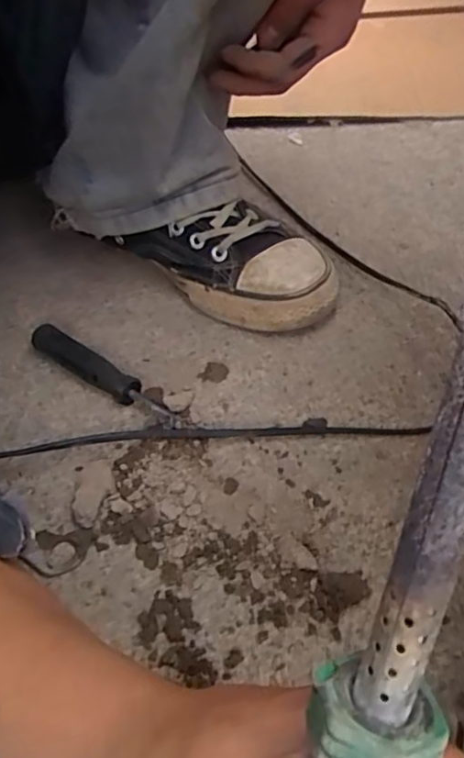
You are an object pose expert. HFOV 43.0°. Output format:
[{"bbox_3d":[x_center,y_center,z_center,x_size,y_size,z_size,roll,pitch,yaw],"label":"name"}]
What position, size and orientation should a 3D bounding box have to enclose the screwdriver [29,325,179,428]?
[{"bbox_3d":[-0.087,-0.001,0.399,0.129,0.021,0.020,31,57,27],"label":"screwdriver"}]

